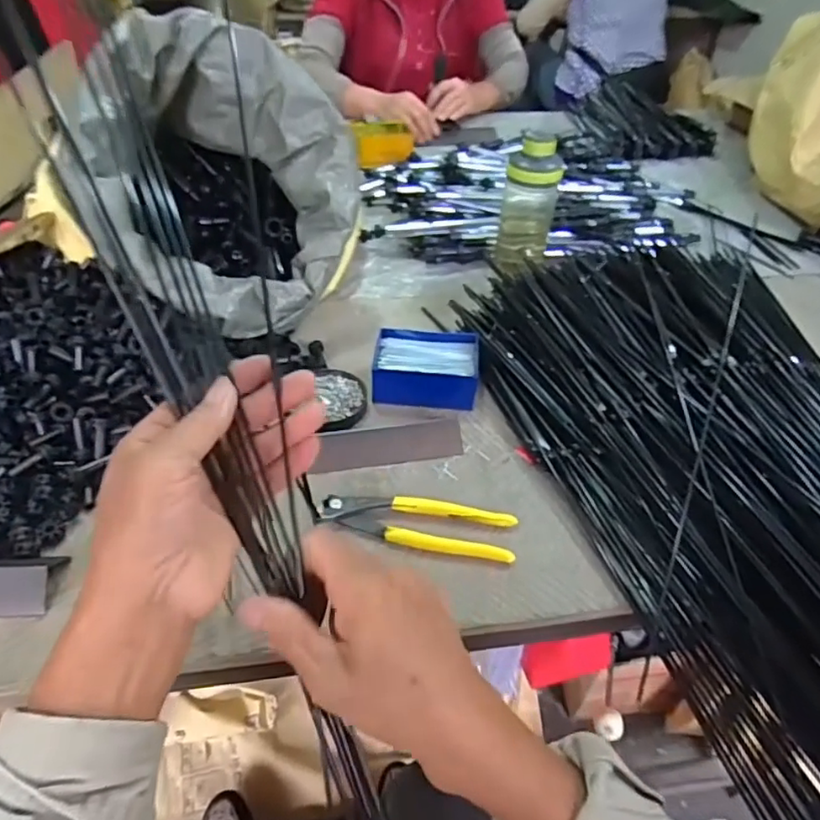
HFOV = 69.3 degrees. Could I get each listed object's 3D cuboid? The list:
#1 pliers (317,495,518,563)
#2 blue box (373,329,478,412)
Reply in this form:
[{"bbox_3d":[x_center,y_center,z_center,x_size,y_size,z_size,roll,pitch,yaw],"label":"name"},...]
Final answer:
[{"bbox_3d":[0.006,0.093,0.495,0.161,0.019,0.045,6,43,4],"label":"pliers"},{"bbox_3d":[0.017,-0.045,0.637,0.109,0.040,0.082,4,43,2],"label":"blue box"}]

